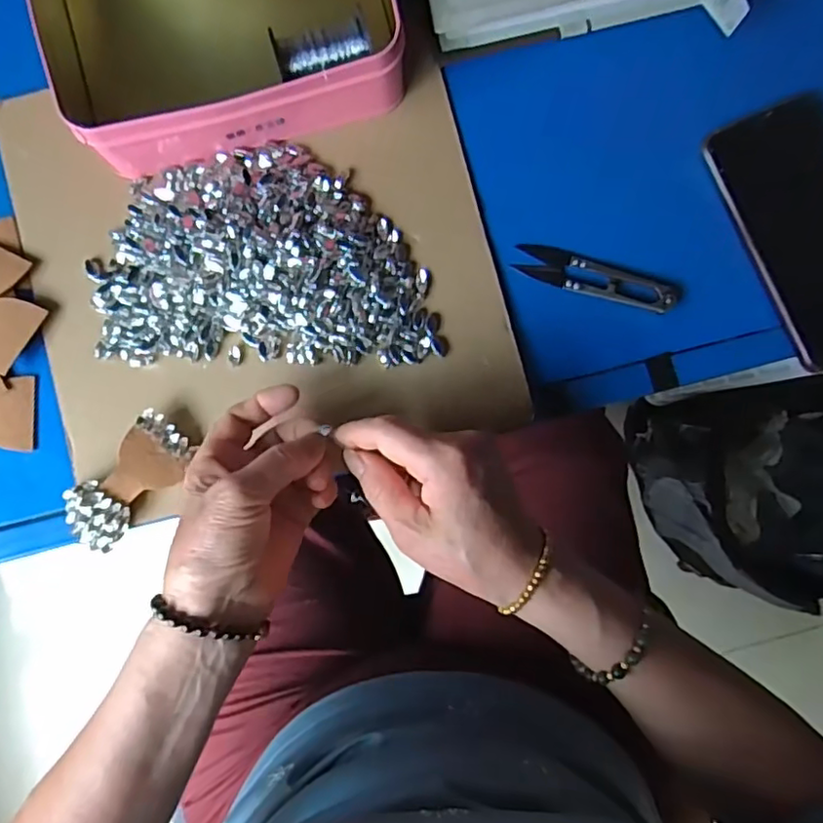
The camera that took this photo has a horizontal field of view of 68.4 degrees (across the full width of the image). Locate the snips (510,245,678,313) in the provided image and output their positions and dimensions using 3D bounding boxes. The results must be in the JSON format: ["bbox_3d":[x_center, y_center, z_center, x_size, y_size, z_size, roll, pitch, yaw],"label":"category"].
[{"bbox_3d":[0.117,-0.085,0.385,0.100,0.006,0.022,17,87,2],"label":"snips"}]

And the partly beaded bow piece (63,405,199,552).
[{"bbox_3d":[-0.174,0.044,0.373,0.040,0.024,0.086,39,88,3],"label":"partly beaded bow piece"}]

